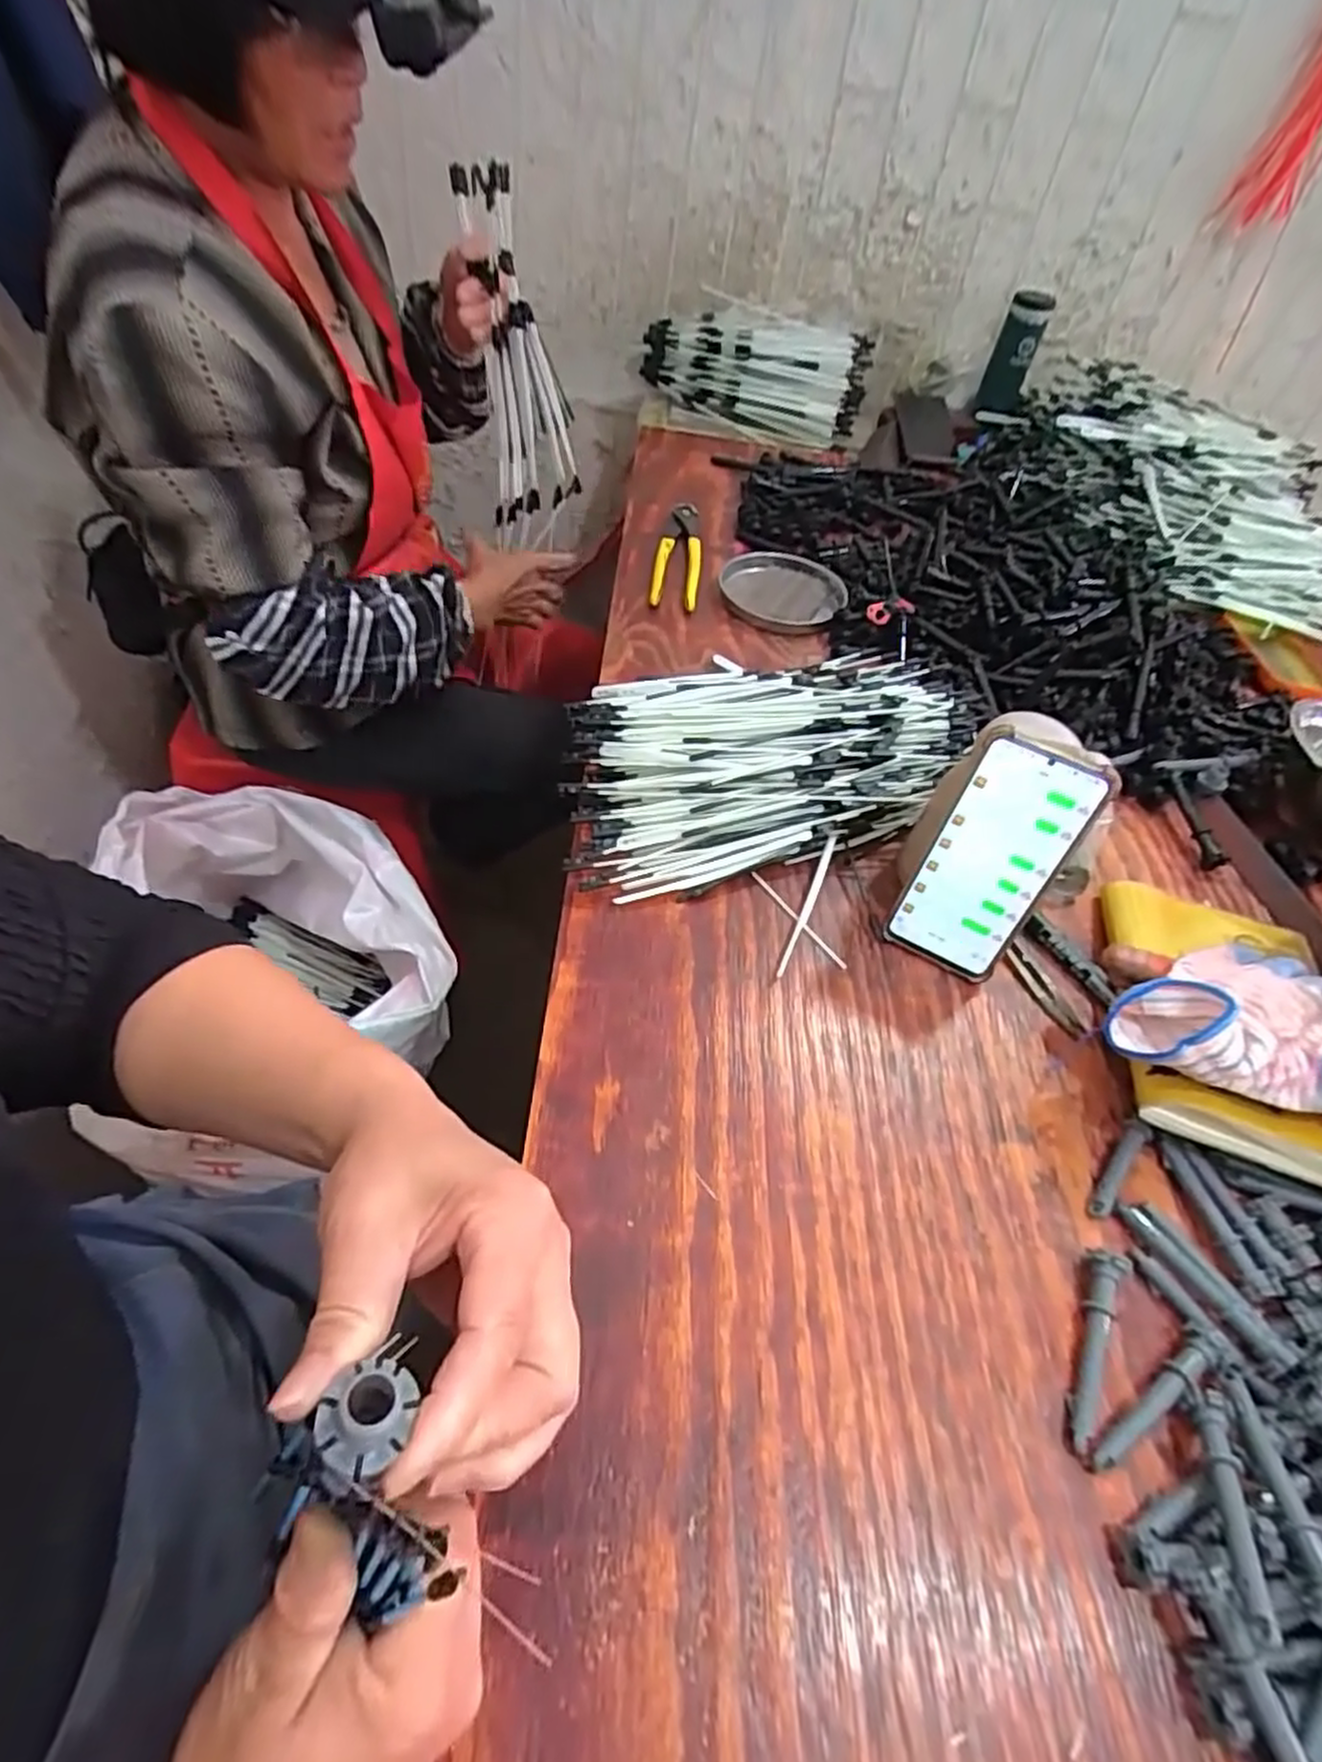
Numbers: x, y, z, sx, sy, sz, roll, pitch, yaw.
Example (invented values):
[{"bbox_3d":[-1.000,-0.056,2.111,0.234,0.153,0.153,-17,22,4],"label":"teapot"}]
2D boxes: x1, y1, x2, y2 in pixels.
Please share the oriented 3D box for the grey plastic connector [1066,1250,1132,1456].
[{"bbox_3d":[0.220,0.235,0.384,0.017,0.016,0.094,23,51,11],"label":"grey plastic connector"}]

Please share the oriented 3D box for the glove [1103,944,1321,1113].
[{"bbox_3d":[0.362,0.075,0.446,0.176,0.046,0.133,21,51,9],"label":"glove"}]

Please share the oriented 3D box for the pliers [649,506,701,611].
[{"bbox_3d":[0.019,-0.359,0.831,0.049,0.017,0.191,7,50,-2],"label":"pliers"}]

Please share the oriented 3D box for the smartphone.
[{"bbox_3d":[0.211,-0.010,0.490,0.078,0.162,0.009,27,35,14],"label":"smartphone"}]

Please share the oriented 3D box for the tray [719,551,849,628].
[{"bbox_3d":[0.129,-0.310,0.812,0.125,0.019,0.138,2,50,-7],"label":"tray"}]

